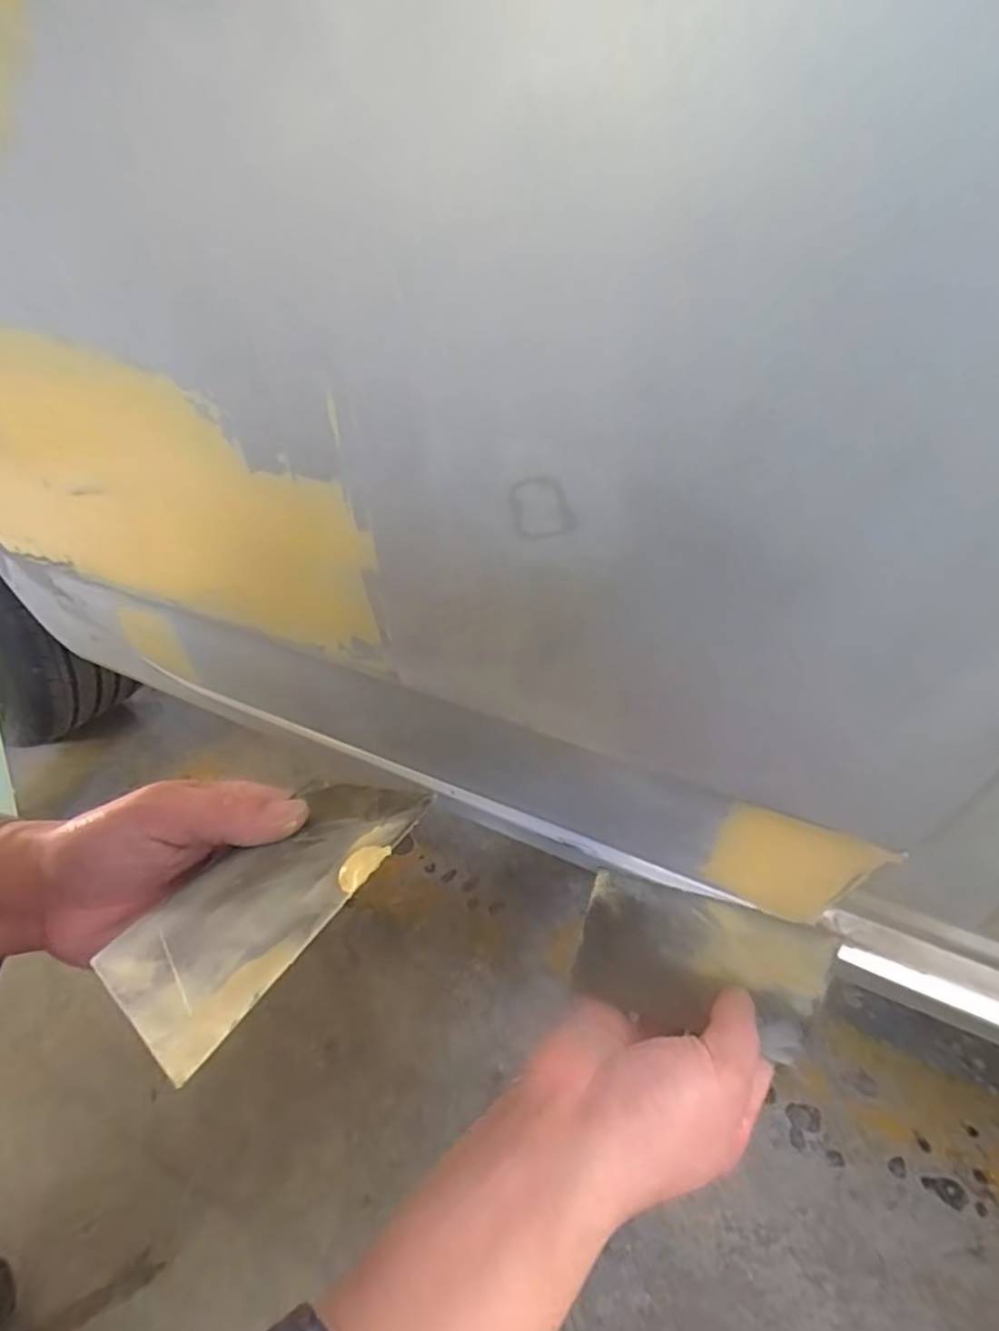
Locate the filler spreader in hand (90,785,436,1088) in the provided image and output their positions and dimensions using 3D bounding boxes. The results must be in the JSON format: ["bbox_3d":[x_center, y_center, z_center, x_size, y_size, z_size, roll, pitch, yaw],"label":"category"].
[{"bbox_3d":[-0.086,0.081,0.230,0.073,0.004,0.127,-1,22,28],"label":"filler spreader in hand"}]

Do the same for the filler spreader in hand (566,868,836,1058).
[{"bbox_3d":[0.105,0.156,0.323,0.123,0.007,0.078,7,37,25],"label":"filler spreader in hand"}]

